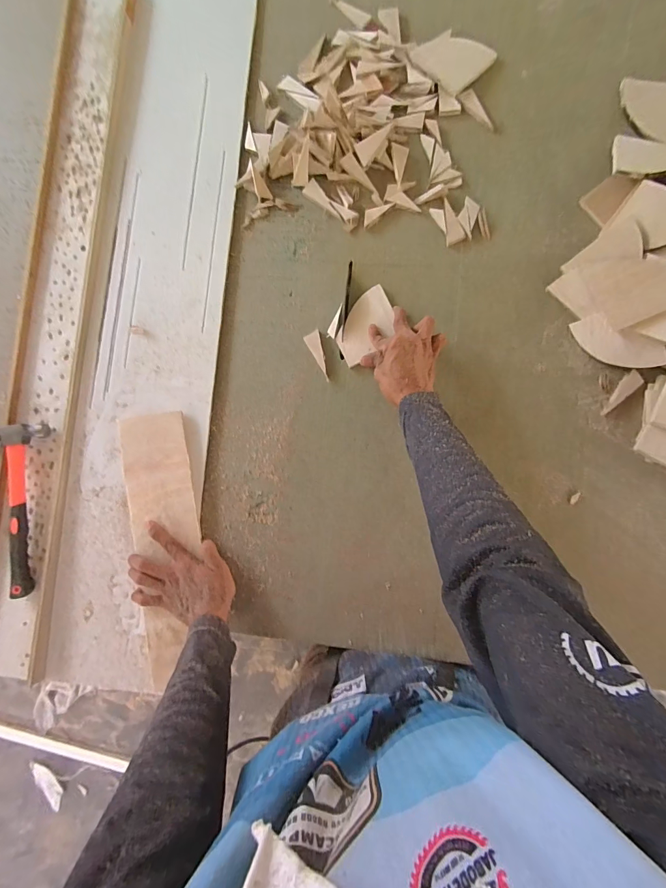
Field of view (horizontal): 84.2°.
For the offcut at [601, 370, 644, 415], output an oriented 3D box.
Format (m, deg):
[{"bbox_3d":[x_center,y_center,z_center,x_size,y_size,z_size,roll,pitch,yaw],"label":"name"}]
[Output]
[{"bbox_3d":[0.426,-0.075,0.547,0.075,0.007,0.022,-46,63,8],"label":"offcut"}]

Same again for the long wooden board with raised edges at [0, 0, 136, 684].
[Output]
[{"bbox_3d":[-0.460,-0.206,0.608,0.108,0.022,1.144,6,87,4],"label":"long wooden board with raised edges"}]

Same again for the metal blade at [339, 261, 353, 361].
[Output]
[{"bbox_3d":[0.021,-0.216,0.588,0.008,0.005,0.162,5,87,4],"label":"metal blade"}]

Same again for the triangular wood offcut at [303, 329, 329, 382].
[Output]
[{"bbox_3d":[-0.019,-0.143,0.589,0.026,0.004,0.079,-28,85,2],"label":"triangular wood offcut"}]

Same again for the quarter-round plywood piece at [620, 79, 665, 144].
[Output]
[{"bbox_3d":[0.495,-0.508,0.565,0.096,0.020,0.114,9,88,5],"label":"quarter-round plywood piece"}]

